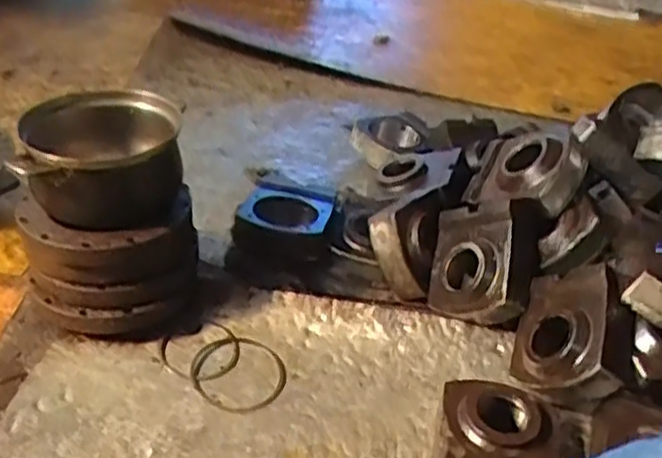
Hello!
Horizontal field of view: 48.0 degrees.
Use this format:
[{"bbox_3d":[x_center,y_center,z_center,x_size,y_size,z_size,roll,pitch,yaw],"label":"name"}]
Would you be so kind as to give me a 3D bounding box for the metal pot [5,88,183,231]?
[{"bbox_3d":[-0.345,-0.106,1.126,0.228,0.122,0.235,2,35,-1],"label":"metal pot"}]

